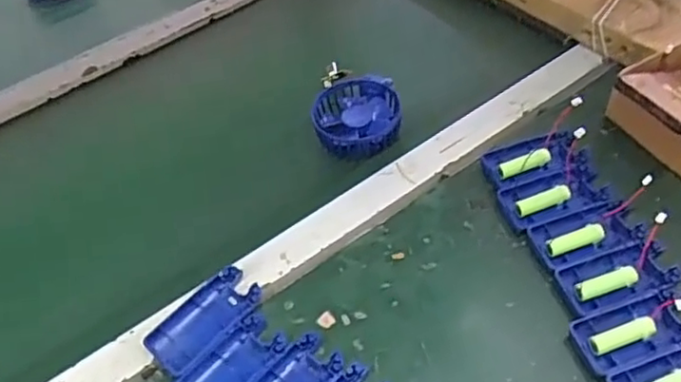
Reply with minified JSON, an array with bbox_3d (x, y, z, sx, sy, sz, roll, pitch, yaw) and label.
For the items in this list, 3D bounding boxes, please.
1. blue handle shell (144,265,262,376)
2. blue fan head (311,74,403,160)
[{"bbox_3d":[-0.109,0.105,0.523,0.093,0.017,0.045,-38,56,-25],"label":"blue handle shell"},{"bbox_3d":[0.016,-0.078,0.655,0.086,0.024,0.094,-3,49,3],"label":"blue fan head"}]

